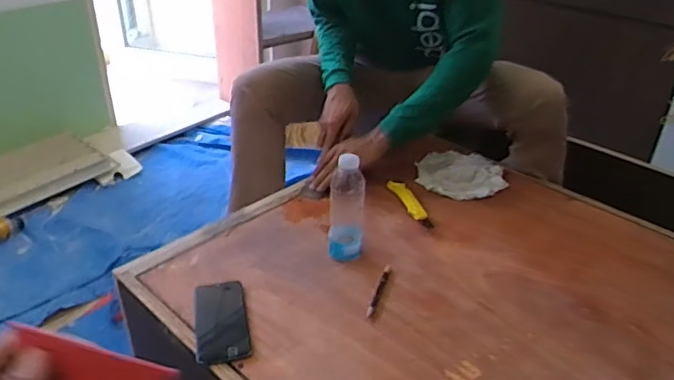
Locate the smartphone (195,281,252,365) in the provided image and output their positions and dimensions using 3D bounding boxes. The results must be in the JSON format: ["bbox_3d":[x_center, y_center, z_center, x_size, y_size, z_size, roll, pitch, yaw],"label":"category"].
[{"bbox_3d":[-0.171,0.190,0.844,0.073,0.010,0.151,-6,32,-11],"label":"smartphone"}]

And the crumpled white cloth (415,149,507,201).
[{"bbox_3d":[0.275,-0.038,1.222,0.207,0.025,0.178,-18,36,-28],"label":"crumpled white cloth"}]

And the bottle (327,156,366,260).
[{"bbox_3d":[0.017,0.033,0.950,0.059,0.171,0.052,2,31,2],"label":"bottle"}]

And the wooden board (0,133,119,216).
[{"bbox_3d":[-0.976,-0.017,1.739,0.266,0.075,0.522,23,38,32],"label":"wooden board"}]

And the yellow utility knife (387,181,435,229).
[{"bbox_3d":[0.143,0.022,1.141,0.034,0.014,0.168,-9,33,-16],"label":"yellow utility knife"}]

